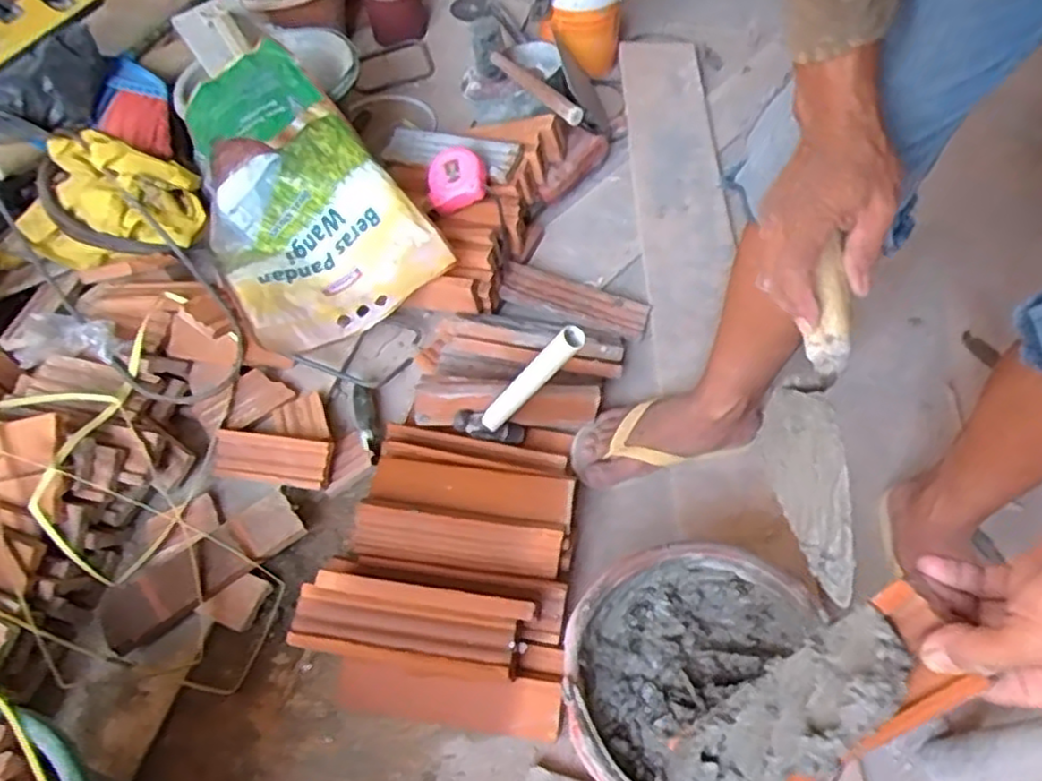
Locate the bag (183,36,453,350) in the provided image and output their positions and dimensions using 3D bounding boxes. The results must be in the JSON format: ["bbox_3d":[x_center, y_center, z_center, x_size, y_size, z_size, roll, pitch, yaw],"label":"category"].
[{"bbox_3d":[-0.321,-0.258,0.978,0.262,0.076,0.421,-41,82,6],"label":"bag"}]

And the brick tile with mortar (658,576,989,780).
[{"bbox_3d":[0.152,0.202,0.423,0.047,0.228,0.061,-9,52,-38],"label":"brick tile with mortar"}]

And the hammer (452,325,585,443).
[{"bbox_3d":[0.005,0.000,0.800,0.086,0.248,0.026,23,57,-13],"label":"hammer"}]

